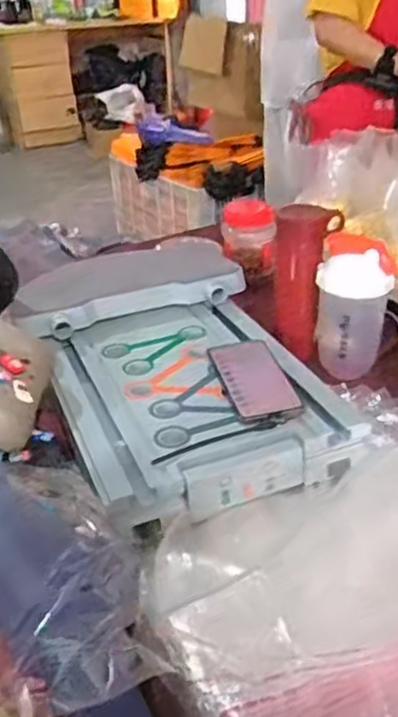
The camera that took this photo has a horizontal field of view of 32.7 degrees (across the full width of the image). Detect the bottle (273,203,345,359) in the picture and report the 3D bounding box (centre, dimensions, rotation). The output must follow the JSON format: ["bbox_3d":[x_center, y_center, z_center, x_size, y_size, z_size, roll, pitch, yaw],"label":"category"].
[{"bbox_3d":[0.148,-0.101,0.941,0.085,0.205,0.064,-2,32,-1],"label":"bottle"}]

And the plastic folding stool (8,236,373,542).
[{"bbox_3d":[-0.045,-0.025,0.908,0.319,0.067,0.571,-13,34,-18],"label":"plastic folding stool"}]

